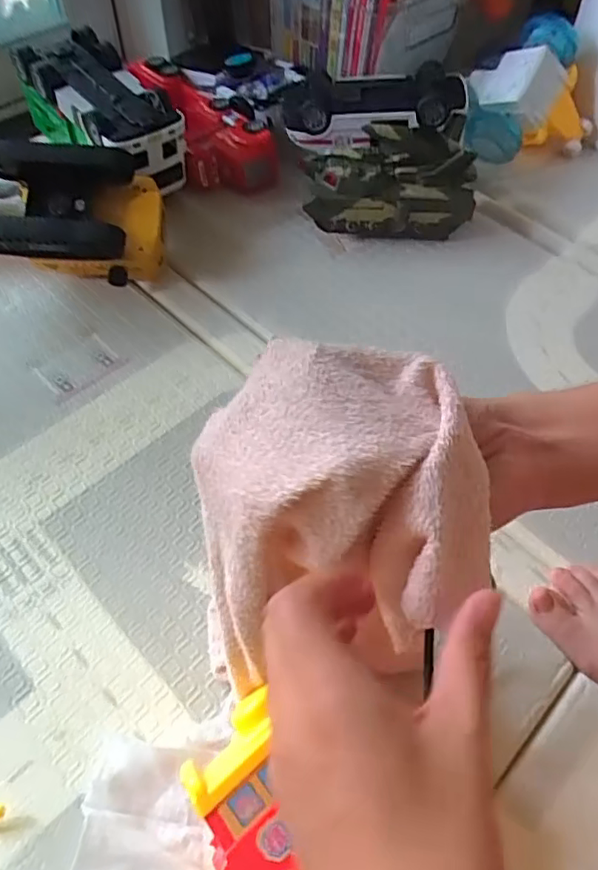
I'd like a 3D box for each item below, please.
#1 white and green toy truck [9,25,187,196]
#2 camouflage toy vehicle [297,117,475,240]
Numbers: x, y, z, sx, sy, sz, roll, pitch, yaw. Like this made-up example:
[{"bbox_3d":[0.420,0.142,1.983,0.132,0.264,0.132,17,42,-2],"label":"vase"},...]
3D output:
[{"bbox_3d":[-0.228,-0.368,0.663,0.107,0.099,0.213,-30,62,-21],"label":"white and green toy truck"},{"bbox_3d":[0.102,-0.298,0.674,0.187,0.114,0.087,-2,56,-4],"label":"camouflage toy vehicle"}]

